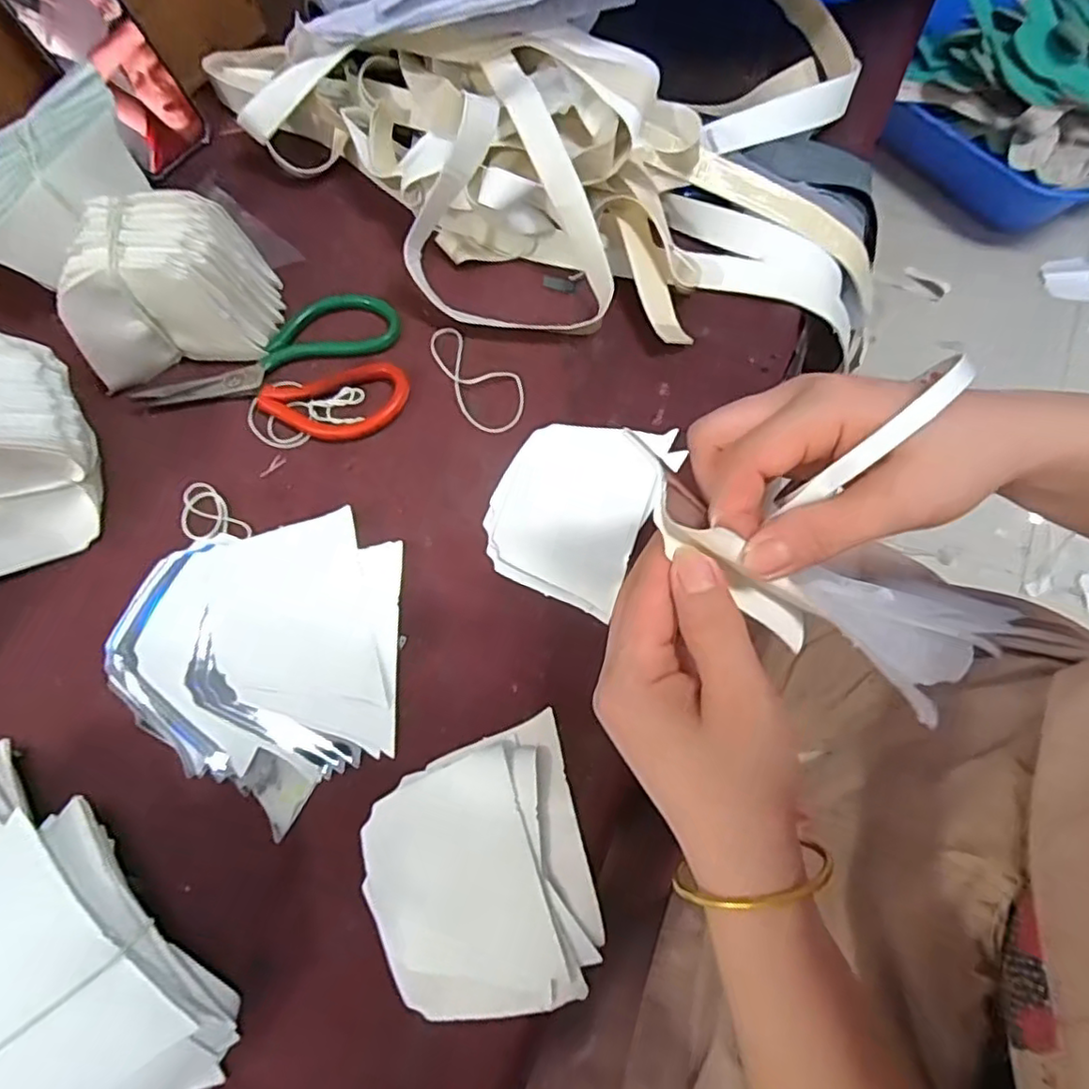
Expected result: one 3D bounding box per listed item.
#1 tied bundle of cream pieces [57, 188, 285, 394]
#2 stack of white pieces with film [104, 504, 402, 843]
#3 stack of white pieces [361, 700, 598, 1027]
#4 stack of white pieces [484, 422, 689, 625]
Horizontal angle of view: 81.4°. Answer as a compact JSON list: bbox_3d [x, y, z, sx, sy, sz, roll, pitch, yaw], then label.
[{"bbox_3d":[-0.255,-0.173,0.427,0.122,0.089,0.079,-11,69,-2],"label":"tied bundle of cream pieces"},{"bbox_3d":[-0.169,0.066,0.369,0.157,0.029,0.164,-3,69,1],"label":"stack of white pieces with film"},{"bbox_3d":[-0.035,0.173,0.335,0.113,0.010,0.132,-14,70,-3],"label":"stack of white pieces"},{"bbox_3d":[0.020,-0.030,0.408,0.098,0.009,0.129,23,72,10],"label":"stack of white pieces"}]

